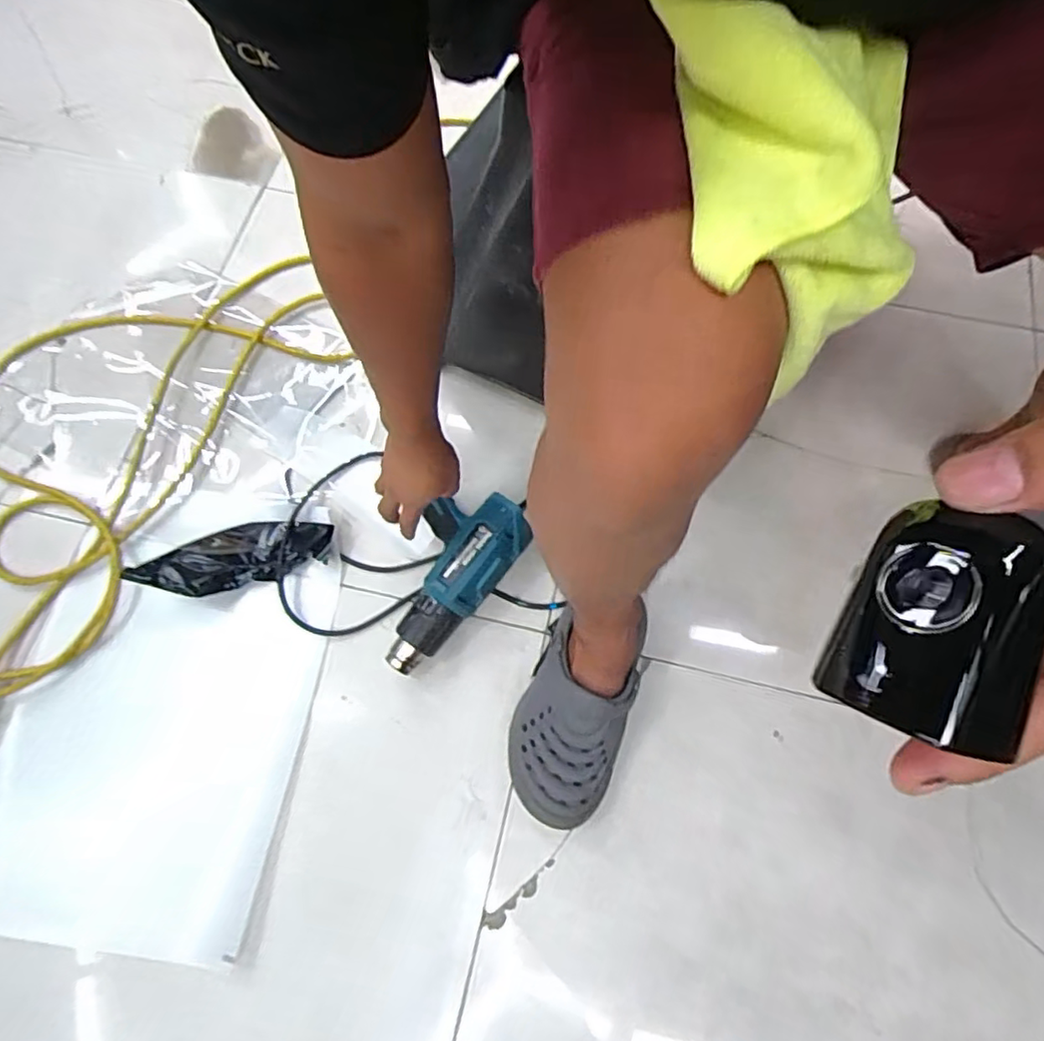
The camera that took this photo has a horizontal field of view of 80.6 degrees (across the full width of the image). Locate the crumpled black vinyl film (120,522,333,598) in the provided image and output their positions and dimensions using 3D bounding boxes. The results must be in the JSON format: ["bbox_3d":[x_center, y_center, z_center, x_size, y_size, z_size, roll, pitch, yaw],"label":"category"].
[{"bbox_3d":[-0.358,0.044,0.760,0.242,0.036,0.086,-14,70,-6],"label":"crumpled black vinyl film"}]

